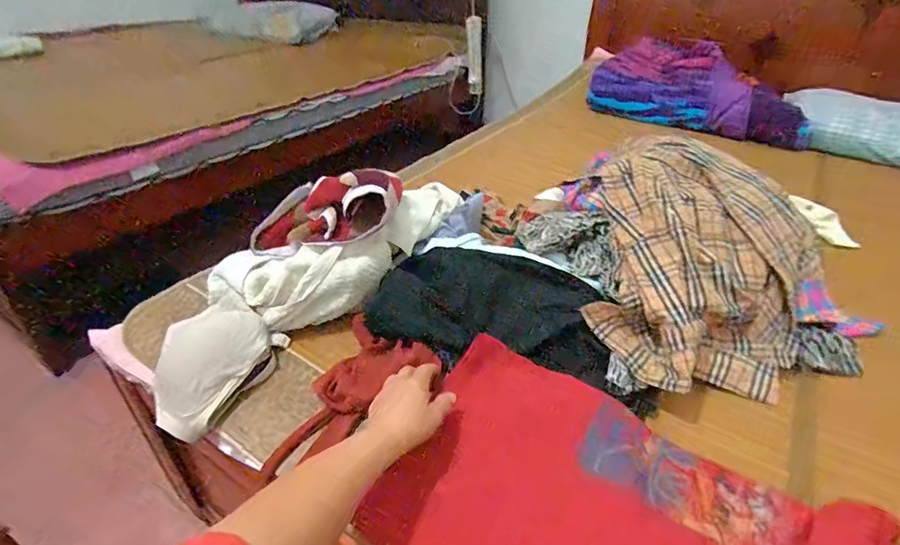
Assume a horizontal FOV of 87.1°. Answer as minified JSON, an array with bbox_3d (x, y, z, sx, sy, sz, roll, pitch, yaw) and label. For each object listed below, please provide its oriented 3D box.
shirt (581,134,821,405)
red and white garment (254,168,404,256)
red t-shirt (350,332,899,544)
[{"bbox_3d":[0.359,-0.011,0.691,0.305,0.199,0.392,17,38,20],"label":"shirt"},{"bbox_3d":[-0.193,-0.093,0.722,0.243,0.086,0.116,-14,31,19],"label":"red and white garment"},{"bbox_3d":[0.166,0.290,0.475,0.512,0.080,0.352,26,64,28],"label":"red t-shirt"}]

